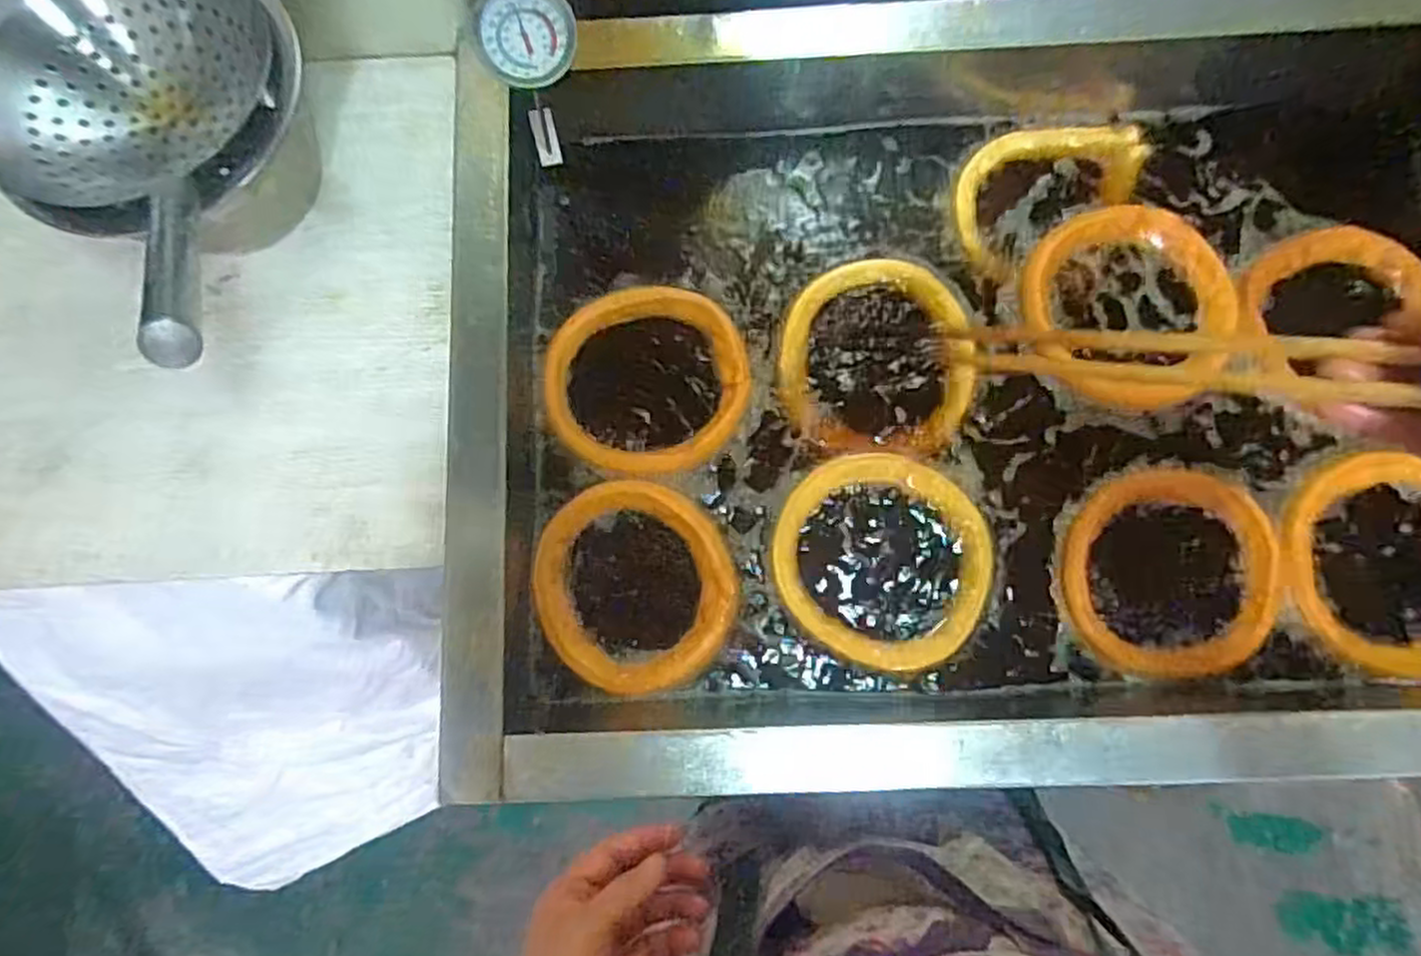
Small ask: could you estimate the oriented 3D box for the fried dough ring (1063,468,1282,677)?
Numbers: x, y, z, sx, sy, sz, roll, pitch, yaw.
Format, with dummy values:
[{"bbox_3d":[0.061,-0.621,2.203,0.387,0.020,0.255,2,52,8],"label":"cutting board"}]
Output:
[{"bbox_3d":[0.343,0.069,0.563,0.150,0.015,0.150,0,80,2],"label":"fried dough ring"}]

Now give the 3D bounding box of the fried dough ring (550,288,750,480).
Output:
[{"bbox_3d":[-0.050,-0.080,0.605,0.158,0.013,0.153,0,80,2],"label":"fried dough ring"}]

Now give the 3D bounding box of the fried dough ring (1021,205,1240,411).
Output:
[{"bbox_3d":[0.334,-0.135,0.601,0.160,0.022,0.159,0,80,2],"label":"fried dough ring"}]

